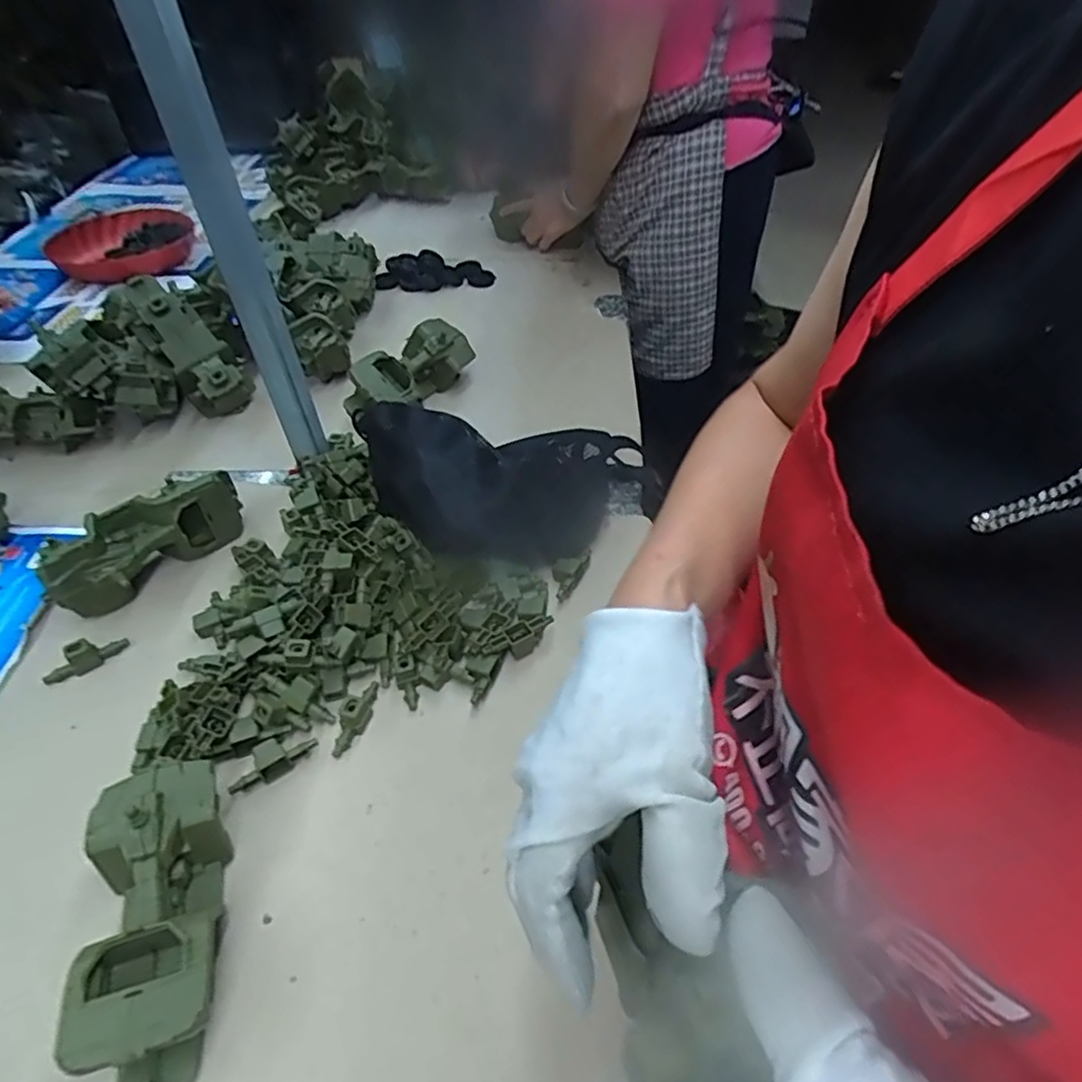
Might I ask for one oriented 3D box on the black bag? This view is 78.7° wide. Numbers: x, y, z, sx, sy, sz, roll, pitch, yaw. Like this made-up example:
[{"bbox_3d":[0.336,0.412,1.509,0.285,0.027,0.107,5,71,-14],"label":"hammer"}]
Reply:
[{"bbox_3d":[-0.021,-0.056,0.687,0.324,0.118,0.163,5,42,-22],"label":"black bag"}]

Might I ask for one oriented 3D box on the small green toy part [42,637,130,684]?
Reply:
[{"bbox_3d":[-0.405,0.103,0.582,0.067,0.025,0.023,-27,51,-24],"label":"small green toy part"}]

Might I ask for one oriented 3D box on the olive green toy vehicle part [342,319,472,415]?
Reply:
[{"bbox_3d":[-0.168,-0.216,0.843,0.073,0.067,0.181,27,51,25],"label":"olive green toy vehicle part"}]

